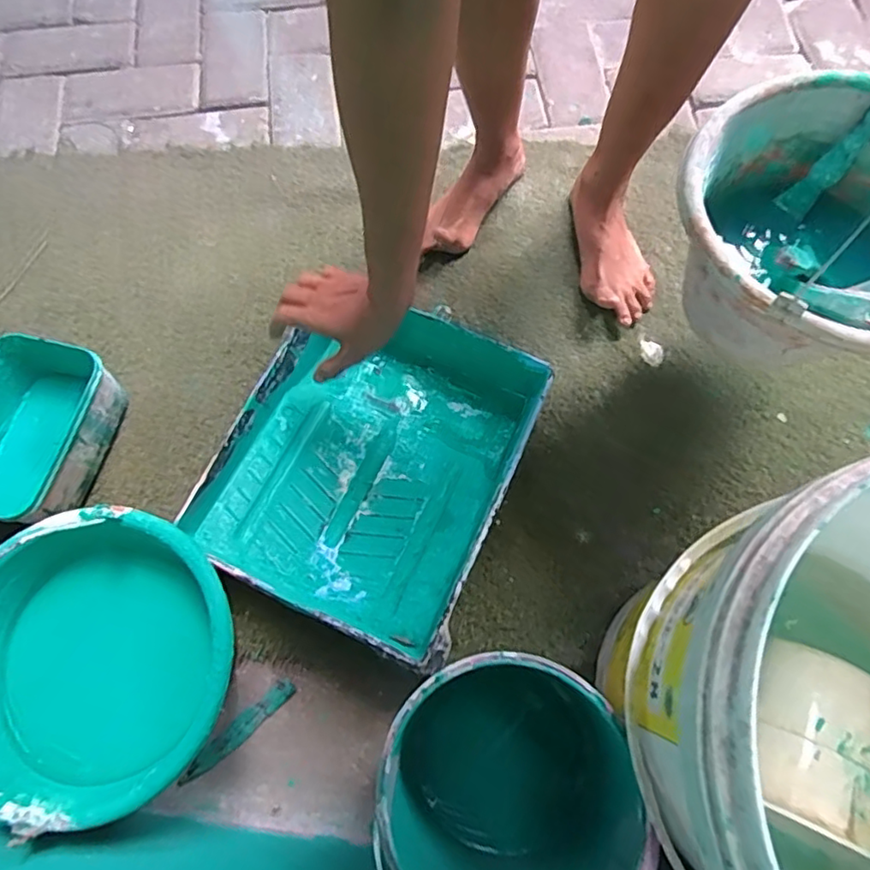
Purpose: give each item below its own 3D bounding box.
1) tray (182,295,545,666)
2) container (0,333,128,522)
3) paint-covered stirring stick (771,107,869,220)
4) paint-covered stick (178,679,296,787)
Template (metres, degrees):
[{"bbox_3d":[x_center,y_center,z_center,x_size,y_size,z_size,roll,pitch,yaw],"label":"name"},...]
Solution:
[{"bbox_3d":[-0.063,0.016,0.661,0.292,0.065,0.364,23,72,10],"label":"tray"},{"bbox_3d":[-0.440,-0.003,0.664,0.131,0.087,0.188,12,70,7],"label":"container"},{"bbox_3d":[0.360,-0.247,0.526,0.029,0.131,0.014,44,59,9],"label":"paint-covered stirring stick"},{"bbox_3d":[-0.199,0.301,0.606,0.135,0.006,0.022,-41,73,-12],"label":"paint-covered stick"}]

